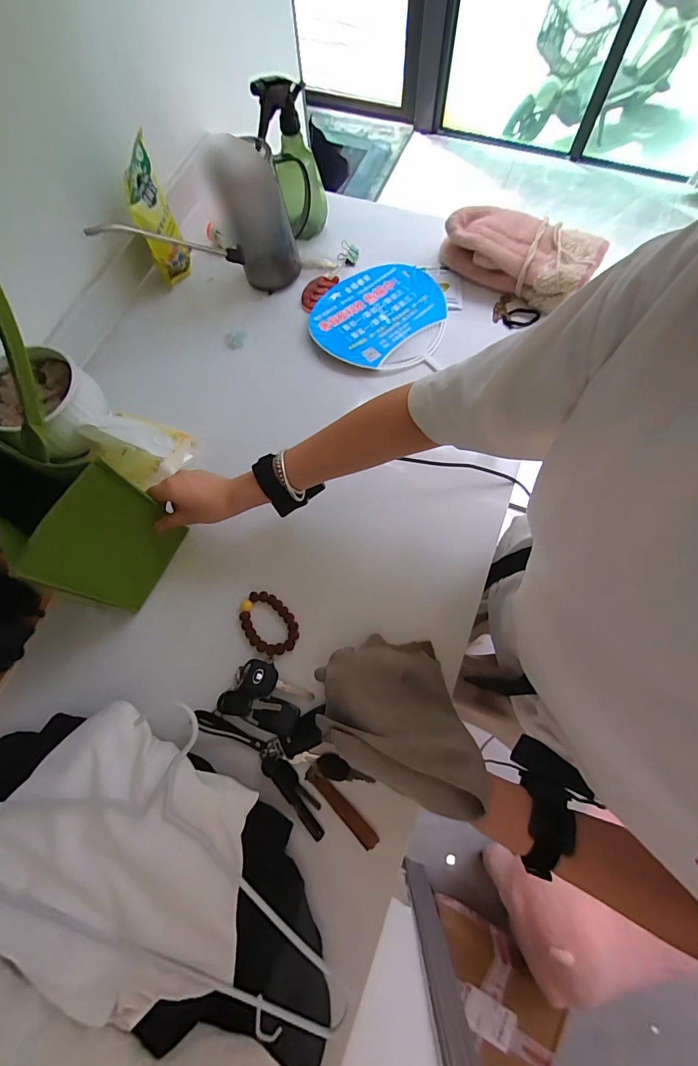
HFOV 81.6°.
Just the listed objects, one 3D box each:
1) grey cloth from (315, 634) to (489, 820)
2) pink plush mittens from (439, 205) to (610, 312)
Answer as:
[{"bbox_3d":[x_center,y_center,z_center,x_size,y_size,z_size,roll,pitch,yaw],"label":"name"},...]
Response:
[{"bbox_3d":[0.048,0.183,0.412,0.144,0.031,0.178,8,30,-8],"label":"grey cloth"},{"bbox_3d":[0.262,-0.438,0.636,0.237,0.078,0.097,25,74,11],"label":"pink plush mittens"}]

